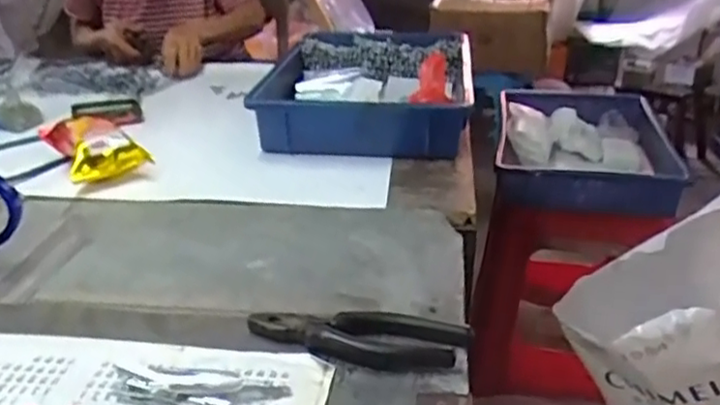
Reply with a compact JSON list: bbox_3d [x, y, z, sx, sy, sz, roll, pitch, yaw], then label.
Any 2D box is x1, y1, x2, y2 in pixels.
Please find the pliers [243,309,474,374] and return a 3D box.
[{"bbox_3d":[-0.003,0.100,0.491,0.162,0.017,0.049,4,25,12],"label":"pliers"}]

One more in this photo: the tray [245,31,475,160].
[{"bbox_3d":[0.015,-0.196,1.020,0.297,0.072,0.454,2,25,7],"label":"tray"}]

